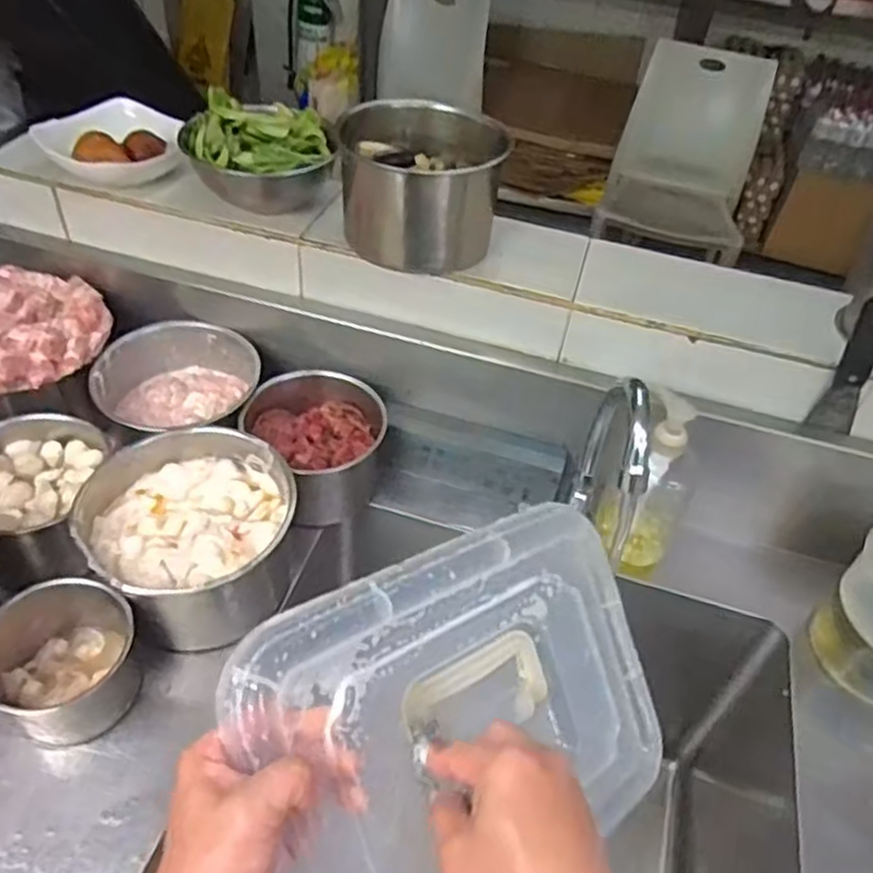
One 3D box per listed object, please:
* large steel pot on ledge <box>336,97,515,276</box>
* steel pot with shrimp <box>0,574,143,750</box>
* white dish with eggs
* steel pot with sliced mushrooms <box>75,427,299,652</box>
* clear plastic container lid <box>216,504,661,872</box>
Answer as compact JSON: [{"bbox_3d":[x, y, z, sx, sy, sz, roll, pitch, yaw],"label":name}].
[{"bbox_3d":[-0.017,-0.257,0.735,0.145,0.131,0.123,1,45,-6],"label":"large steel pot on ledge"},{"bbox_3d":[-0.309,0.186,0.614,0.098,0.089,0.109,26,48,19],"label":"steel pot with shrimp"},{"bbox_3d":[-0.339,-0.308,0.766,0.138,0.039,0.112,-21,51,-25],"label":"white dish with eggs"},{"bbox_3d":[-0.226,0.089,0.694,0.176,0.103,0.181,3,45,-3],"label":"steel pot with sliced mushrooms"},{"bbox_3d":[0.033,0.184,0.484,0.319,0.030,0.228,-13,88,-43],"label":"clear plastic container lid"}]

